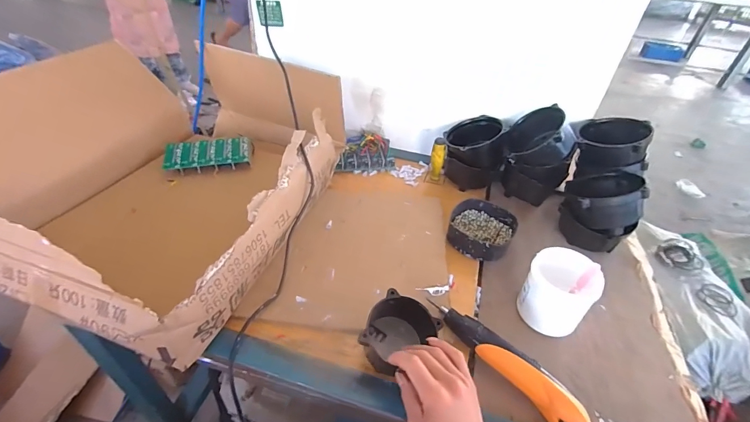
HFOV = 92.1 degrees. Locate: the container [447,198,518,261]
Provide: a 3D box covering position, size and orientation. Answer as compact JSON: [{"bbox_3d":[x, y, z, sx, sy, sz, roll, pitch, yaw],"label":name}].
[{"bbox_3d":[0.203,0.038,0.701,0.119,0.050,0.124,24,44,21],"label":"container"}]

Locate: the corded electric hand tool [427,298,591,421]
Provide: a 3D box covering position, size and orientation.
[{"bbox_3d":[0.177,0.207,0.504,0.042,0.046,0.254,-29,51,-33],"label":"corded electric hand tool"}]

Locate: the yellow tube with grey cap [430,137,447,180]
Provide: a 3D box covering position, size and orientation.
[{"bbox_3d":[0.144,-0.117,0.835,0.031,0.105,0.033,14,41,10],"label":"yellow tube with grey cap"}]

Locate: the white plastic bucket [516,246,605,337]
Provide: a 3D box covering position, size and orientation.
[{"bbox_3d":[0.278,0.129,0.560,0.098,0.110,0.087,33,48,29],"label":"white plastic bucket"}]

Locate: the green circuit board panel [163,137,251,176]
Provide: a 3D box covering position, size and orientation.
[{"bbox_3d":[-0.343,-0.117,0.749,0.160,0.028,0.078,-8,42,-15],"label":"green circuit board panel"}]

